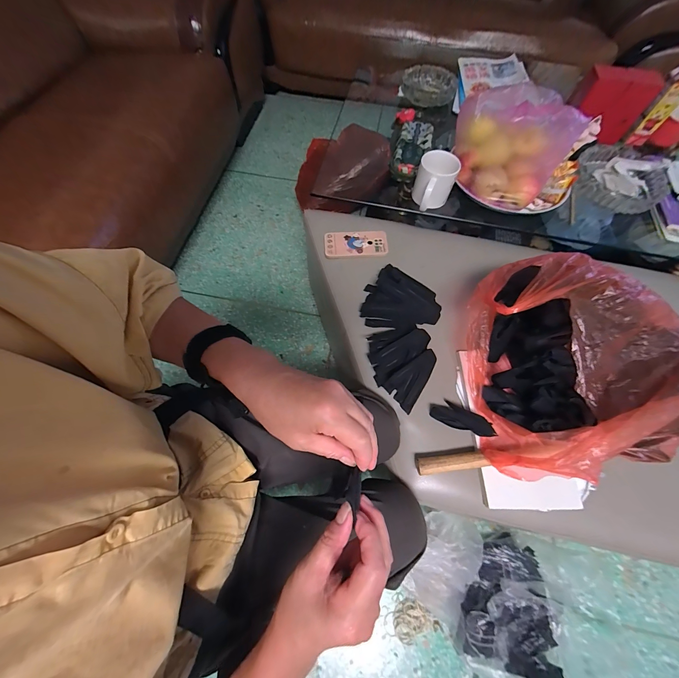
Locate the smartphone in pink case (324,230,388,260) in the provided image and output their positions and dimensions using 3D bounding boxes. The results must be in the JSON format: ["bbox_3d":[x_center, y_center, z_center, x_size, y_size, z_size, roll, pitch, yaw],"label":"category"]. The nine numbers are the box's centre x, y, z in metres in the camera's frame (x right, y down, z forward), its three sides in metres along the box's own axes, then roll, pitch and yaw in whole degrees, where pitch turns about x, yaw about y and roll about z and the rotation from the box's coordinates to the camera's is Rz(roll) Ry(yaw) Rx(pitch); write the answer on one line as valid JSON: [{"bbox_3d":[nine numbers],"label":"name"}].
[{"bbox_3d":[0.039,-0.230,0.705,0.149,0.009,0.076,-3,64,-3],"label":"smartphone in pink case"}]

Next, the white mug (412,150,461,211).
[{"bbox_3d":[0.219,-0.359,0.679,0.088,0.094,0.103,19,65,7],"label":"white mug"}]

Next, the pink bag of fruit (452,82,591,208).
[{"bbox_3d":[0.400,-0.452,0.669,0.218,0.166,0.226,33,68,13],"label":"pink bag of fruit"}]

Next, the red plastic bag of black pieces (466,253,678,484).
[{"bbox_3d":[0.398,0.041,0.499,0.306,0.212,0.335,-4,64,-3],"label":"red plastic bag of black pieces"}]

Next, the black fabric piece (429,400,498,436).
[{"bbox_3d":[0.225,0.145,0.532,0.108,0.016,0.040,16,67,25],"label":"black fabric piece"}]

